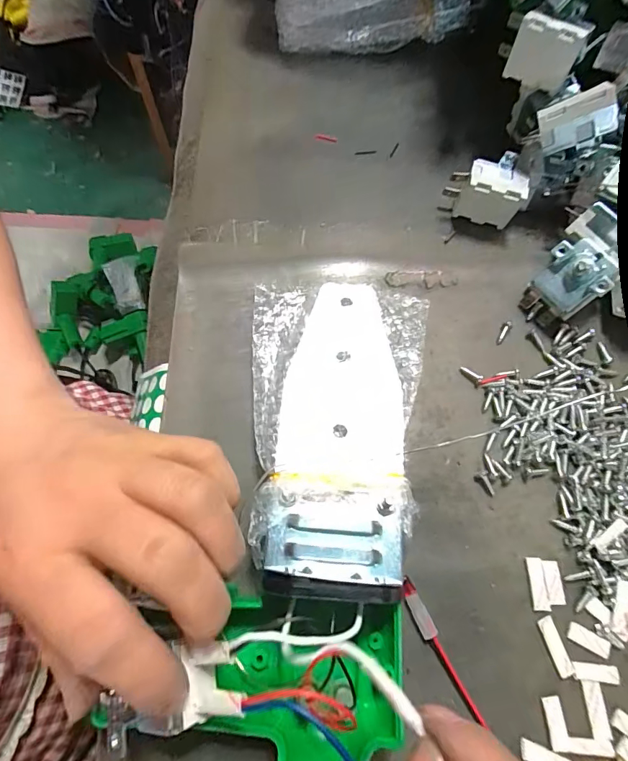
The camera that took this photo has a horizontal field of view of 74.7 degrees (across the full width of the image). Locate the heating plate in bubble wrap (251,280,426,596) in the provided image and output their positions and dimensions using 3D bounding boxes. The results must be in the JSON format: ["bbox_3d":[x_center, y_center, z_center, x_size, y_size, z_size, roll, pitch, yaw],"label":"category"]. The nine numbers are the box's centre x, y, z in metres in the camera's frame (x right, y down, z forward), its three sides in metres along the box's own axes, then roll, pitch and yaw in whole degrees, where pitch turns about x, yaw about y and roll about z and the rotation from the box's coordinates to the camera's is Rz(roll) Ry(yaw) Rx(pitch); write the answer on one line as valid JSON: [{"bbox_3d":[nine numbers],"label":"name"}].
[{"bbox_3d":[0.007,0.019,0.207,0.090,0.033,0.155,8,69,3],"label":"heating plate in bubble wrap"}]

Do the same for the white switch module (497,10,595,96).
[{"bbox_3d":[0.133,-0.194,0.240,0.041,0.032,0.018,35,73,12],"label":"white switch module"}]

